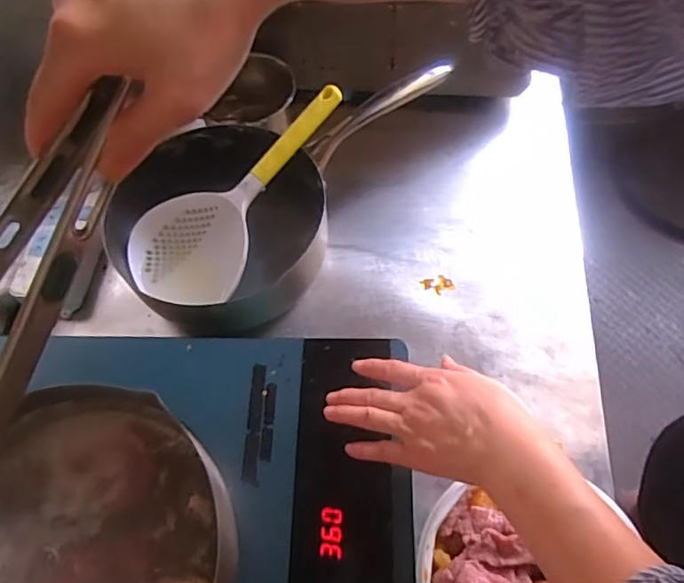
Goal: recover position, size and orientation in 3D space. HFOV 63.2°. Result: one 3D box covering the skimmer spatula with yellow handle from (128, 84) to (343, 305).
[{"bbox_3d":[-0.104,-0.097,0.594,0.288,0.061,0.114,-43,66,11],"label":"skimmer spatula with yellow handle"}]

